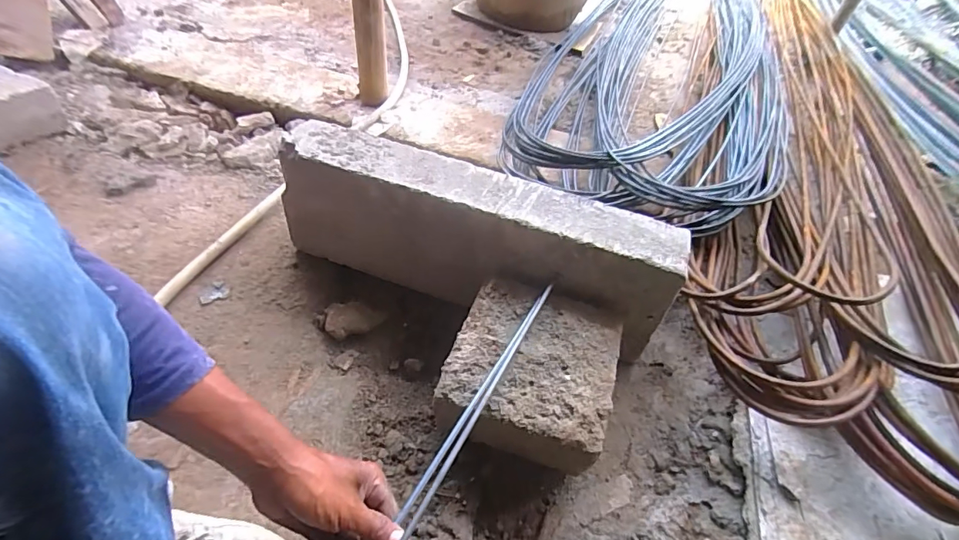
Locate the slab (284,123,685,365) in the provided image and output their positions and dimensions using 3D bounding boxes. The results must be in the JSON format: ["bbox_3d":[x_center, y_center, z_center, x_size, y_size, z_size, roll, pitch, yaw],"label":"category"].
[{"bbox_3d":[-0.017,-0.045,0.702,0.589,0.202,0.116,18,45,9],"label":"slab"}]

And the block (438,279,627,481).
[{"bbox_3d":[0.063,0.148,0.605,0.195,0.134,0.200,16,45,8],"label":"block"}]

